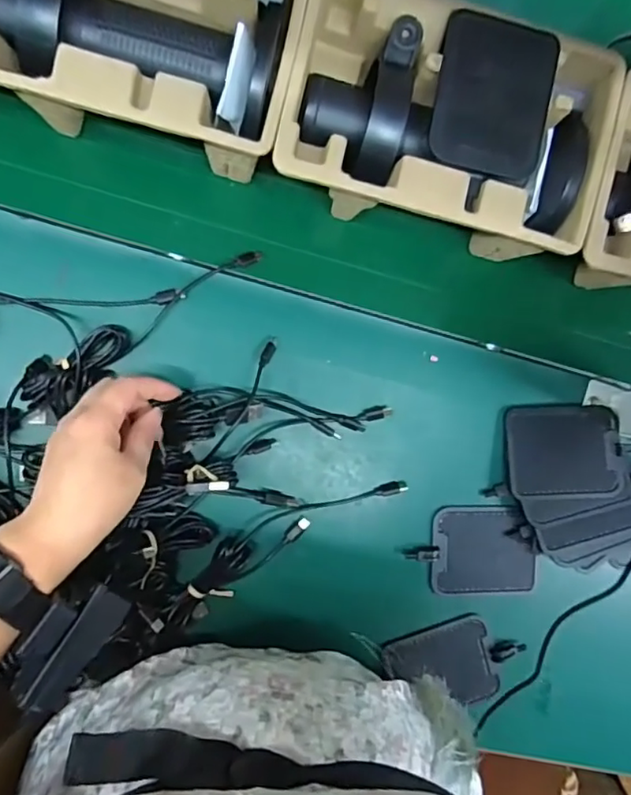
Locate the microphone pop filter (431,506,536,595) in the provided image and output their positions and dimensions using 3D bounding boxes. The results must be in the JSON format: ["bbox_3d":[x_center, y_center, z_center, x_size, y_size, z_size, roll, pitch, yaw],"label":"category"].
[{"bbox_3d":[0.149,0.135,0.518,0.093,0.005,0.078,1,92,-8],"label":"microphone pop filter"}]

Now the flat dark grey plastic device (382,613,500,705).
[{"bbox_3d":[0.110,0.235,0.513,0.094,0.009,0.071,-13,94,-7],"label":"flat dark grey plastic device"}]

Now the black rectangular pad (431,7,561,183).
[{"bbox_3d":[0.122,-0.203,0.400,0.081,0.013,0.100,9,87,-8],"label":"black rectangular pad"}]

